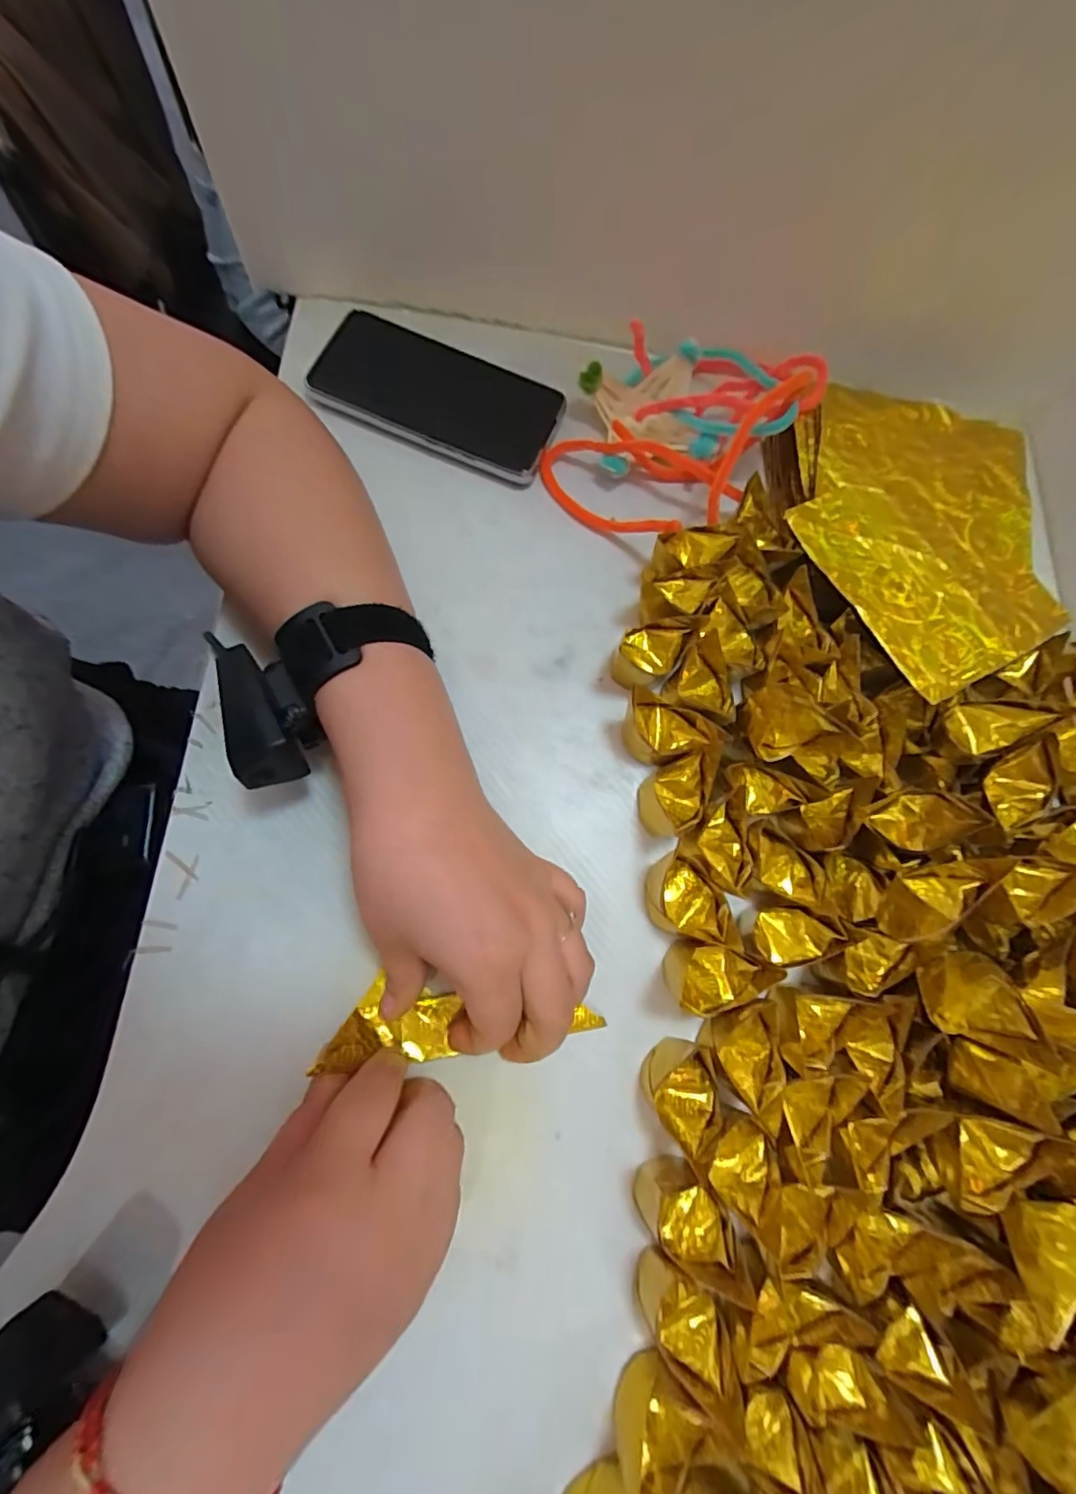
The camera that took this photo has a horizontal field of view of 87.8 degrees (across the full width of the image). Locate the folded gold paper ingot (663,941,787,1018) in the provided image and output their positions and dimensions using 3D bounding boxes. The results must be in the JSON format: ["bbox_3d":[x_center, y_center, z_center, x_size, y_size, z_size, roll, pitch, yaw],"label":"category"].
[{"bbox_3d":[0.095,0.123,0.292,0.052,0.027,0.035,9,75,-4],"label":"folded gold paper ingot"}]

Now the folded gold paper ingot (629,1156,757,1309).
[{"bbox_3d":[0.072,0.226,0.264,0.033,0.027,0.048,-41,83,-14],"label":"folded gold paper ingot"}]

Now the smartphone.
[{"bbox_3d":[-0.067,-0.239,0.386,0.160,0.018,0.080,20,72,-5],"label":"smartphone"}]

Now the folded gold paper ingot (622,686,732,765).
[{"bbox_3d":[0.077,-0.009,0.323,0.055,0.036,0.032,12,75,-3],"label":"folded gold paper ingot"}]

